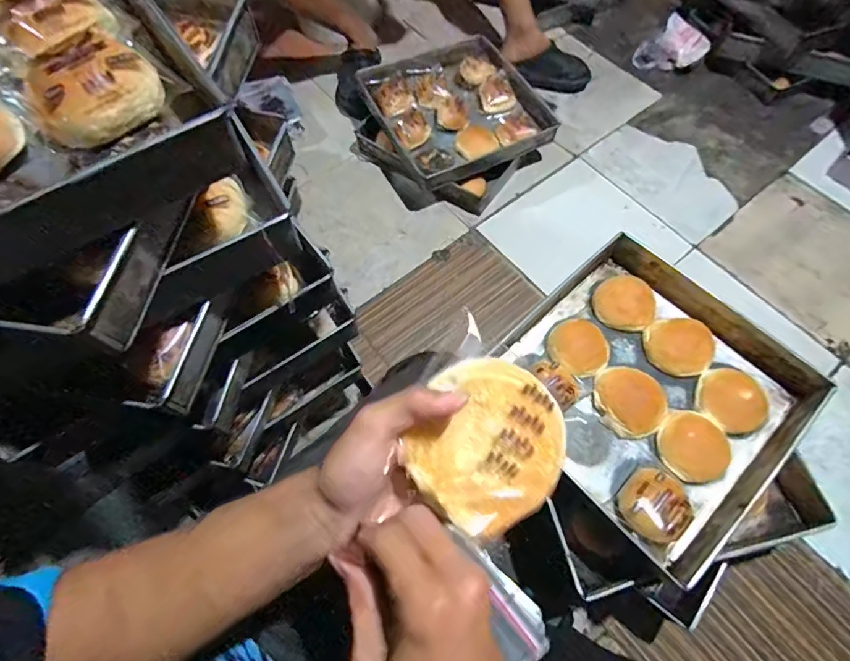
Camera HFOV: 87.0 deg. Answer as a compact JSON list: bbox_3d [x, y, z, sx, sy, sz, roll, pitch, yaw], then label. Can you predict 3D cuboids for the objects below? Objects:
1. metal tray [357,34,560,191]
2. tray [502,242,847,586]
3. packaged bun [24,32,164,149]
[{"bbox_3d":[0.083,-0.616,1.236,0.435,0.074,0.473,-25,69,-9],"label":"metal tray"},{"bbox_3d":[0.368,0.086,0.750,0.415,0.077,0.413,-41,72,-16],"label":"tray"},{"bbox_3d":[-0.281,-0.203,0.376,0.076,0.044,0.097,37,71,15],"label":"packaged bun"}]

